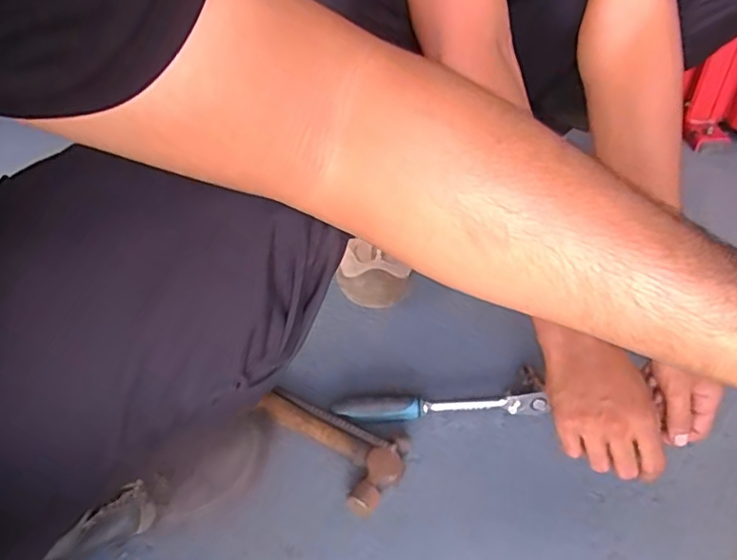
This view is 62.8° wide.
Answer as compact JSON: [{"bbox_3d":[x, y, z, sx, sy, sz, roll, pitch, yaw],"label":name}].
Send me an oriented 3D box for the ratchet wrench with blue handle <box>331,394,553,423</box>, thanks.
[{"bbox_3d":[0.079,0.144,0.677,0.234,0.024,0.035,-2,44,2],"label":"ratchet wrench with blue handle"}]

